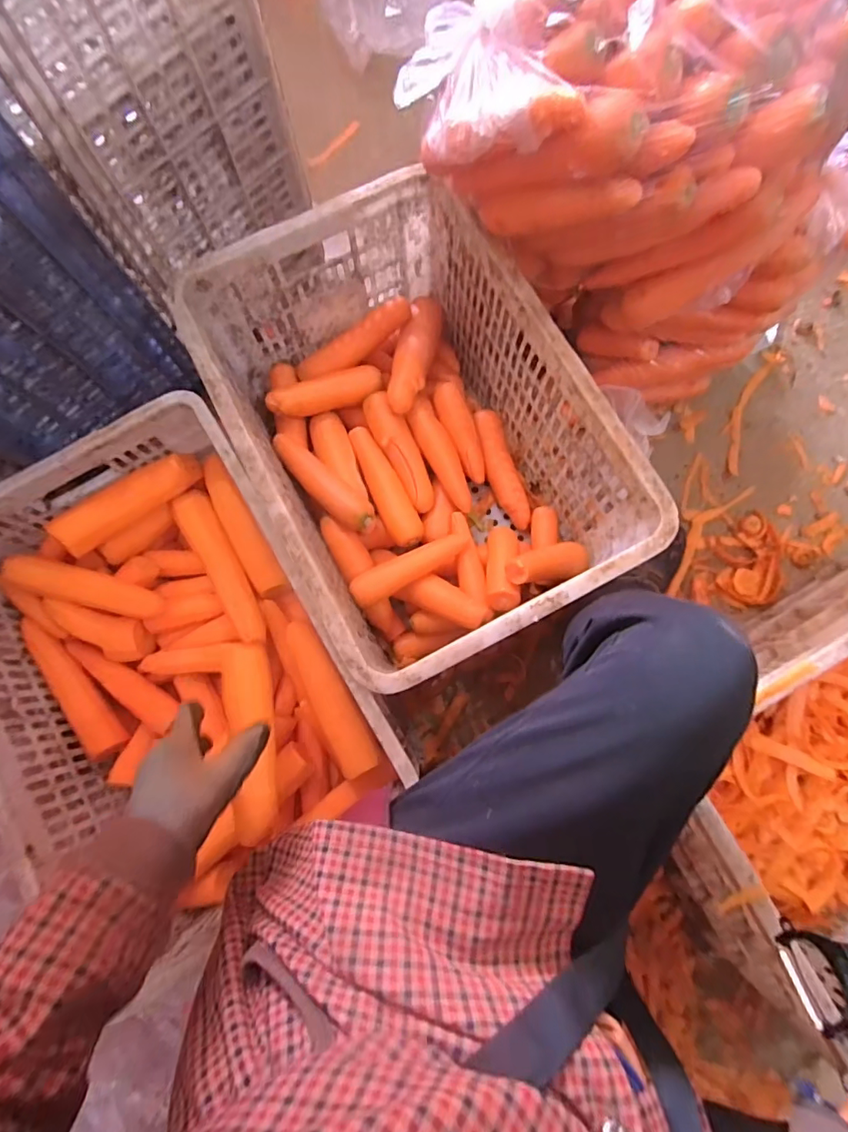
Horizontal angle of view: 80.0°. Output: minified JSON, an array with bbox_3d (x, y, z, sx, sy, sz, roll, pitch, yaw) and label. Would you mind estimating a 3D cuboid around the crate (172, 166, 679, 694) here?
[{"bbox_3d":[-0.019,-0.145,0.655,0.356,0.268,0.506,-27,81,-5],"label":"crate"}]

